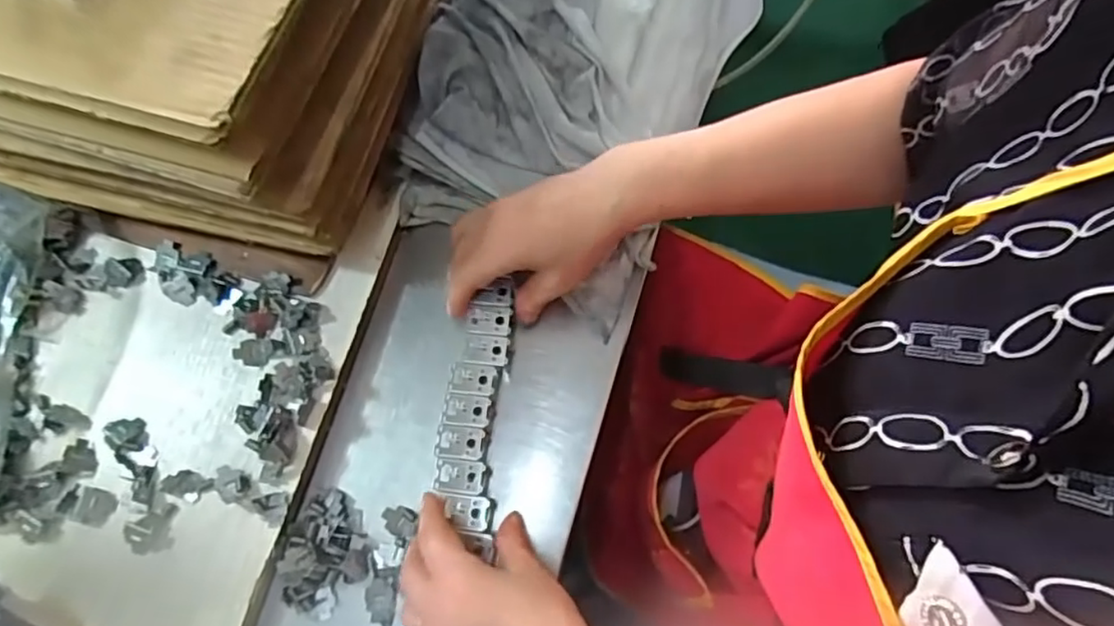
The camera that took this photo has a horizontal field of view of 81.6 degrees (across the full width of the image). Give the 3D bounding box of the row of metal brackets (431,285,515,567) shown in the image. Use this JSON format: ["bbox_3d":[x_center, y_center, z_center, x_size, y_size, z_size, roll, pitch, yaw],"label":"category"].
[{"bbox_3d":[-0.058,0.067,0.450,0.043,0.006,0.183,4,71,4],"label":"row of metal brackets"}]

